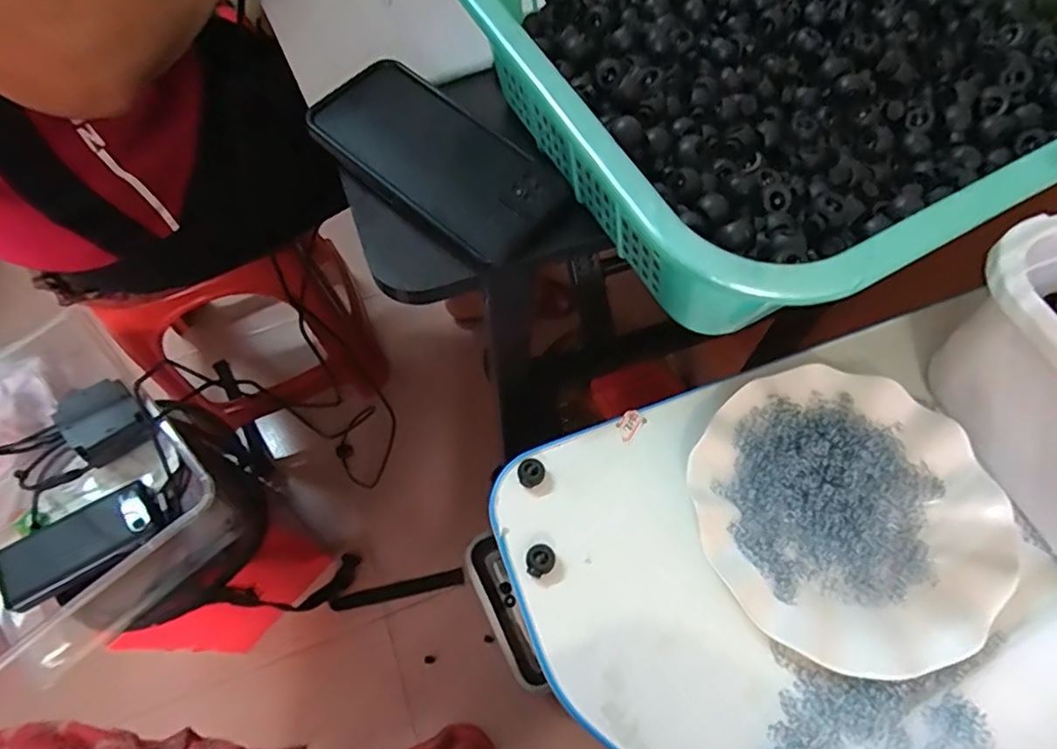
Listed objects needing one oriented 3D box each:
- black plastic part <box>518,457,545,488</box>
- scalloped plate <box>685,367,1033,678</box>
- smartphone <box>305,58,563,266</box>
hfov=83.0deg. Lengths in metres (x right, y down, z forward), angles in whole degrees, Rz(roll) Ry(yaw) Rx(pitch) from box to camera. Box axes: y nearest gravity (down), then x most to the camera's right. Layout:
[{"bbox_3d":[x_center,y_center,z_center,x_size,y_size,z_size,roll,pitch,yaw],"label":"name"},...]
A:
[{"bbox_3d":[0.003,0.065,0.393,0.018,0.012,0.018,0,64,0],"label":"black plastic part"},{"bbox_3d":[0.196,0.083,0.370,0.178,0.023,0.176,0,64,0],"label":"scalloped plate"},{"bbox_3d":[-0.058,-0.135,0.370,0.161,0.017,0.081,37,70,17],"label":"smartphone"}]

